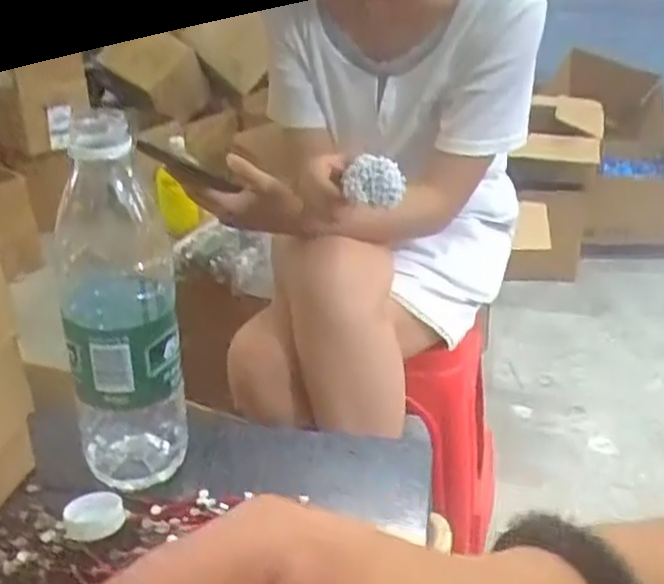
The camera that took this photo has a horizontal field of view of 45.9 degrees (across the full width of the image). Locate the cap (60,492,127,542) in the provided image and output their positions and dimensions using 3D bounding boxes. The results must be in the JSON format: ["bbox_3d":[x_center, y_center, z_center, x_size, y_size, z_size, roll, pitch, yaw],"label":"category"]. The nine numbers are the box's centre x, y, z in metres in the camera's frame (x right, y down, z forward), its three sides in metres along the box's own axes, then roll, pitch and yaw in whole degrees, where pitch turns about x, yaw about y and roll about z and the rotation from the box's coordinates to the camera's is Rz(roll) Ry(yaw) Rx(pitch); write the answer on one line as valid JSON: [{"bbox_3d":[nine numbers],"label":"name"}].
[{"bbox_3d":[-0.134,0.128,0.446,0.033,0.015,0.026,-16,32,-25],"label":"cap"}]

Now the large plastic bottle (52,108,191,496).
[{"bbox_3d":[-0.123,0.010,0.454,0.069,0.214,0.056,-11,30,-18],"label":"large plastic bottle"}]

